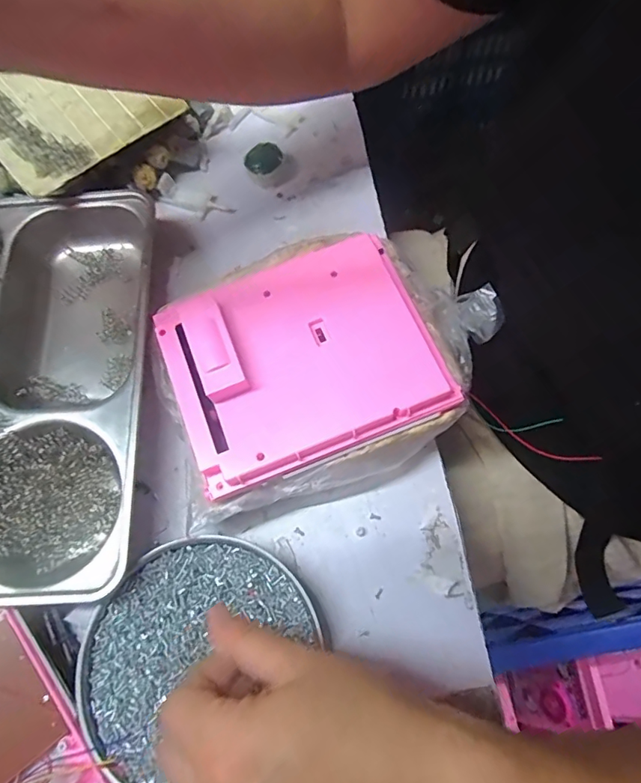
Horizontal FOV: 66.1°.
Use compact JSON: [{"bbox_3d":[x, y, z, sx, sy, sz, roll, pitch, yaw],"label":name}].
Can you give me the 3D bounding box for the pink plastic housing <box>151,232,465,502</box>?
[{"bbox_3d":[-0.015,-0.027,0.299,0.153,0.022,0.130,-21,73,-8],"label":"pink plastic housing"}]

